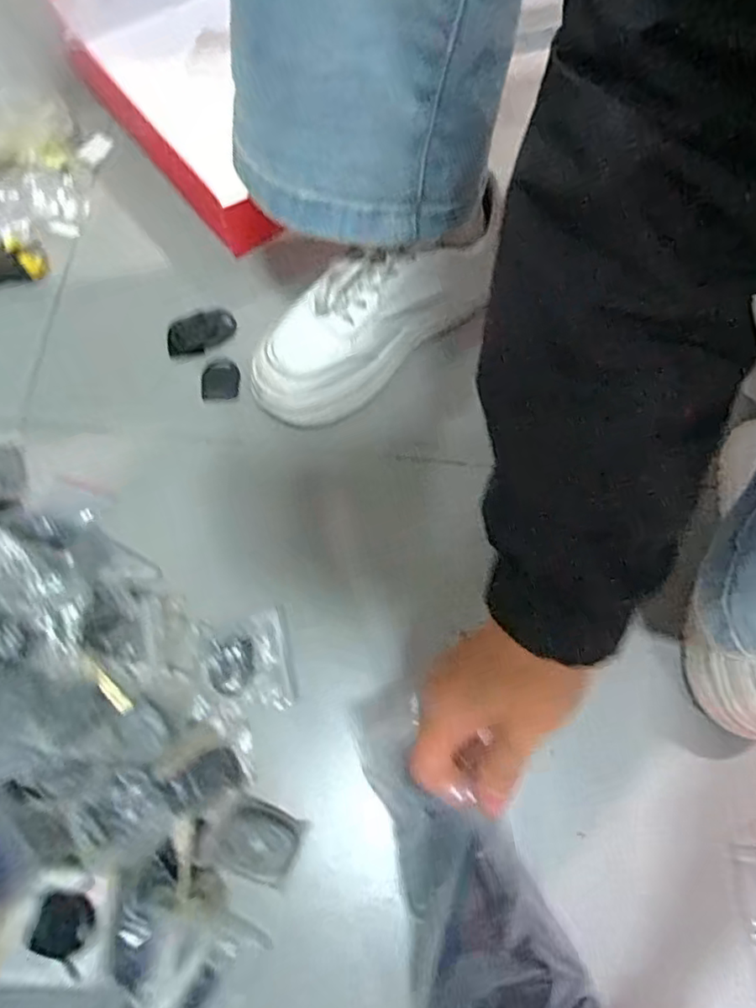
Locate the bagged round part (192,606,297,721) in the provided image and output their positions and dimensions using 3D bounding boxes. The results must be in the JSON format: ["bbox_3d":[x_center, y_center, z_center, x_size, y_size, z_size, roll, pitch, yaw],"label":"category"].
[{"bbox_3d":[-0.098,0.114,0.423,0.072,0.021,0.070,-7,73,-4],"label":"bagged round part"}]

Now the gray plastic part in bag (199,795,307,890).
[{"bbox_3d":[-0.086,0.226,0.395,0.061,0.007,0.046,20,73,4],"label":"gray plastic part in bag"}]

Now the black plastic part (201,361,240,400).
[{"bbox_3d":[-0.136,-0.107,0.507,0.031,0.004,0.035,-1,73,-3],"label":"black plastic part"}]

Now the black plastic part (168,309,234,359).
[{"bbox_3d":[-0.157,-0.152,0.517,0.061,0.006,0.037,-23,75,-9],"label":"black plastic part"}]

